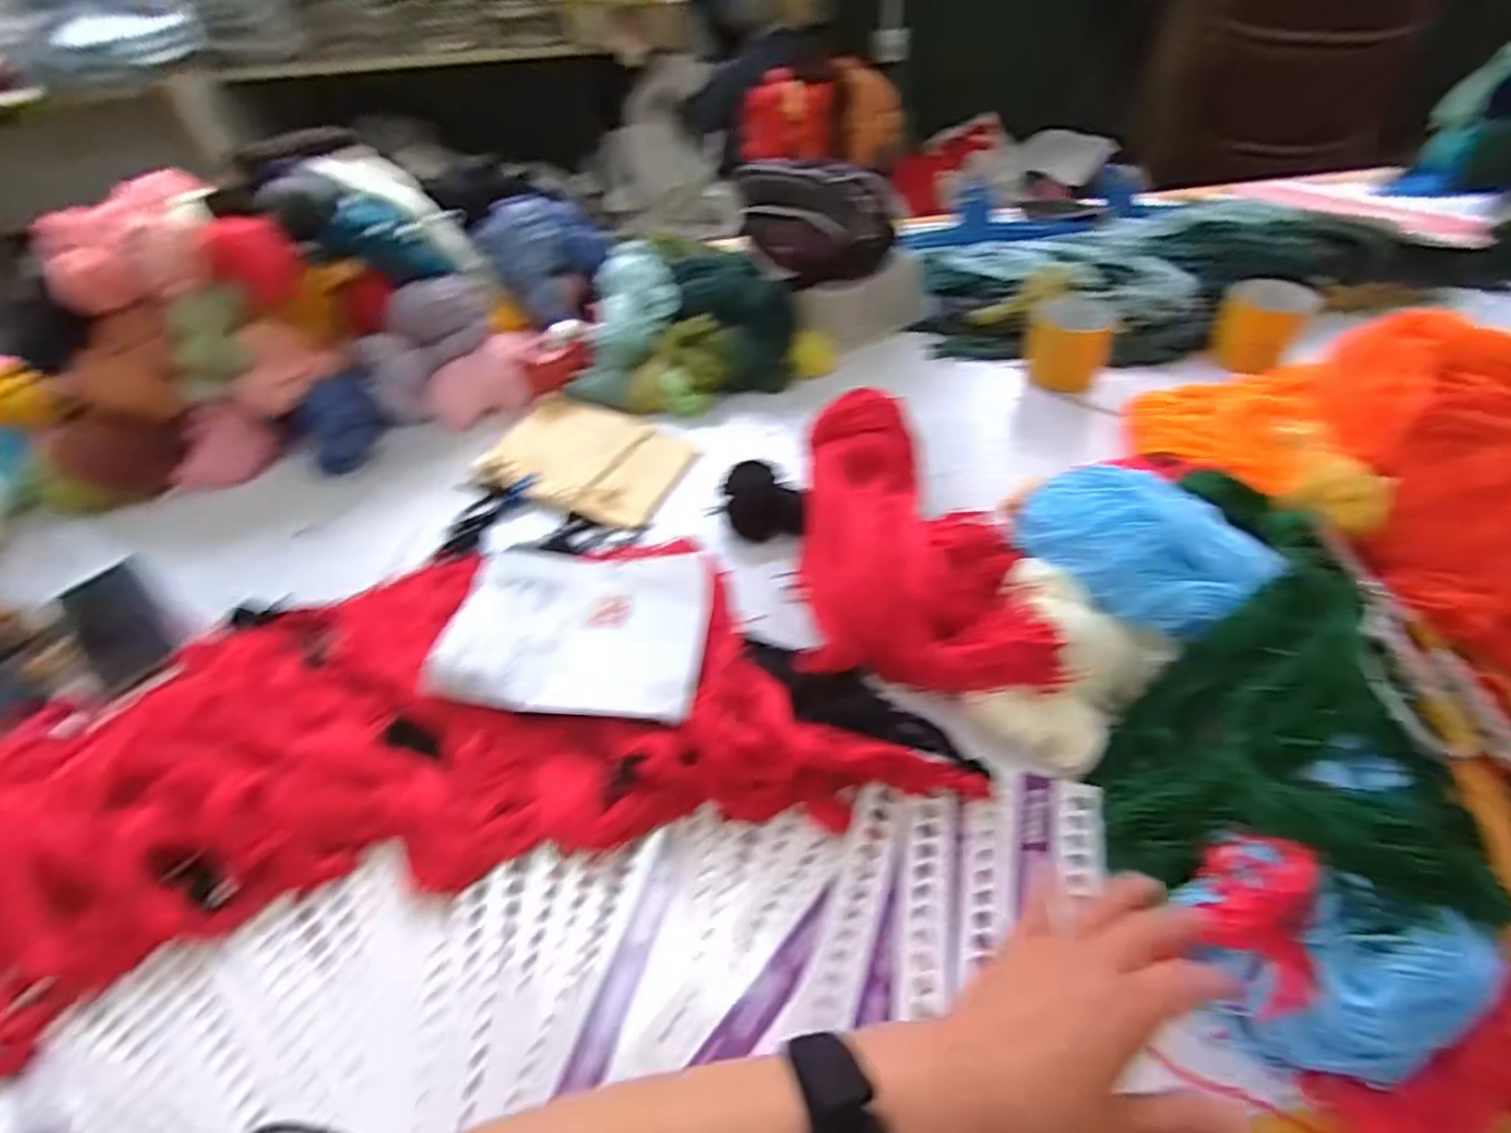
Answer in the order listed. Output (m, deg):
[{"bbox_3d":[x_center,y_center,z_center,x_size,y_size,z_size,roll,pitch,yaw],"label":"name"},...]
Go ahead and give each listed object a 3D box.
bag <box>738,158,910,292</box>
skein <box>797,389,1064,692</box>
[{"bbox_3d":[0.071,-0.425,0.882,0.201,0.119,0.092,13,50,15],"label":"bag"},{"bbox_3d":[0.141,-0.038,0.619,0.190,0.071,0.320,2,48,5],"label":"skein"}]

